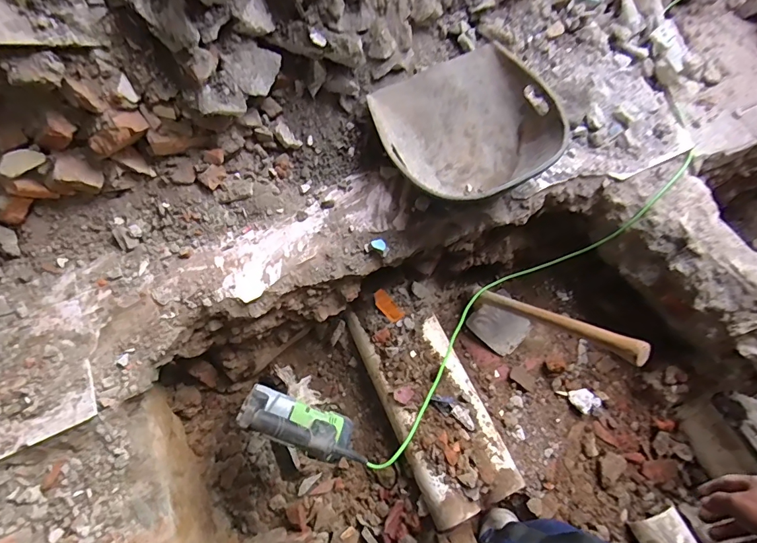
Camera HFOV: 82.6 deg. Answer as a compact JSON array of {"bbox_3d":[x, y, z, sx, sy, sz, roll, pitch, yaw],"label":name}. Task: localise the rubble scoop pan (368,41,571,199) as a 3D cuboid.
[{"bbox_3d":[0.211,-0.327,1.040,0.393,0.129,0.381,-23,67,-7],"label":"rubble scoop pan"}]

